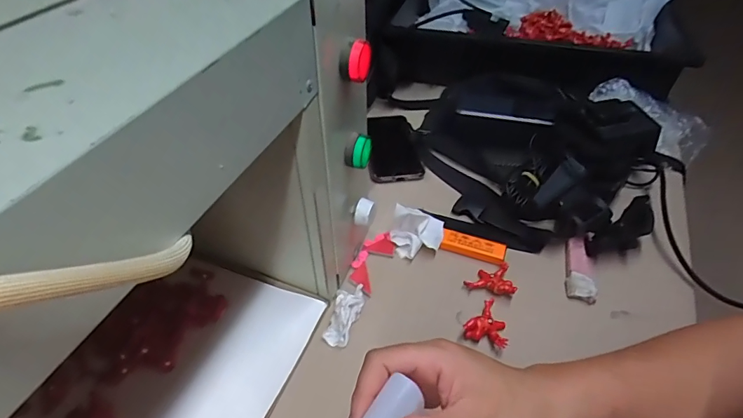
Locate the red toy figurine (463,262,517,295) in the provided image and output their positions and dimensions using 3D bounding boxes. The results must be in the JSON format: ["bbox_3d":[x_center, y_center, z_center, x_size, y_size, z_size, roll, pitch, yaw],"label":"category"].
[{"bbox_3d":[0.119,0.068,0.431,0.046,0.020,0.033,13,47,12],"label":"red toy figurine"}]

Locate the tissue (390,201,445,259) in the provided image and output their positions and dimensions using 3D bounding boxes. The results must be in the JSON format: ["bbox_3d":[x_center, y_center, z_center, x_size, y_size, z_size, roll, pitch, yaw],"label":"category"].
[{"bbox_3d":[0.053,0.023,0.455,0.056,0.042,0.039,-3,47,-16],"label":"tissue"}]

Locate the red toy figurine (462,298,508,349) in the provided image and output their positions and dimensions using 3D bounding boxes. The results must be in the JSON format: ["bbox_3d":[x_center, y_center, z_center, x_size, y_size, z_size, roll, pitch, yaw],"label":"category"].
[{"bbox_3d":[0.109,0.108,0.393,0.037,0.017,0.045,35,55,29],"label":"red toy figurine"}]

